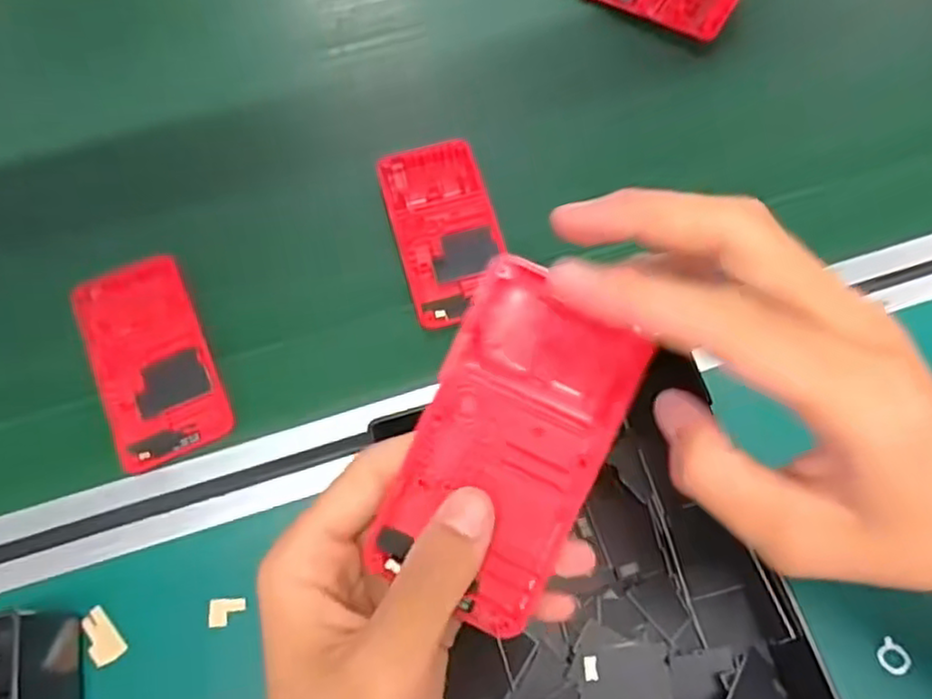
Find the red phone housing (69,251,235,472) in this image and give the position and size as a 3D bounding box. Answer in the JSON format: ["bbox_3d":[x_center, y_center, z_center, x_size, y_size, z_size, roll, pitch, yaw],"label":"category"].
[{"bbox_3d":[-0.180,0.004,0.397,0.063,0.012,0.121,-23,69,-8],"label":"red phone housing"}]

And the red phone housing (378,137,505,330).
[{"bbox_3d":[-0.012,-0.075,0.427,0.062,0.012,0.119,-14,67,-5],"label":"red phone housing"}]

